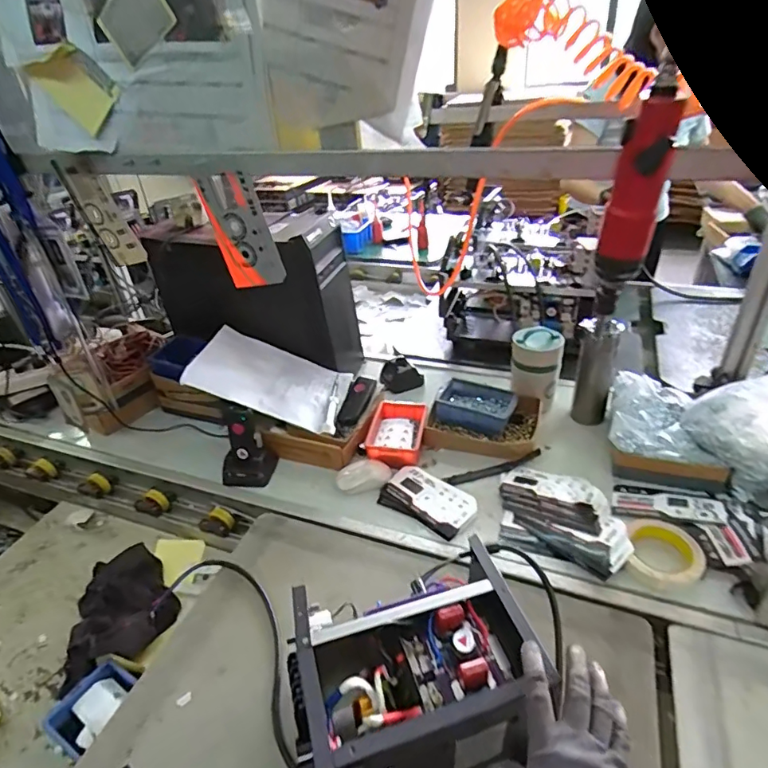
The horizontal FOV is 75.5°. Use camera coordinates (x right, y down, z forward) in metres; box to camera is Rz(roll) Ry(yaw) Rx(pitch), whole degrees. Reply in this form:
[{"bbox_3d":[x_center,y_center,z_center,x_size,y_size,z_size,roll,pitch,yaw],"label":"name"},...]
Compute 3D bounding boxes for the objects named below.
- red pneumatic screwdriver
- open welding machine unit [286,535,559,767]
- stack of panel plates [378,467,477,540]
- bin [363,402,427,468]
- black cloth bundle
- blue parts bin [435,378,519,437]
[{"bbox_3d":[0.205,-0.142,0.411,0.038,0.178,0.033,9,36,20],"label":"red pneumatic screwdriver"},{"bbox_3d":[0.032,0.309,0.527,0.240,0.141,0.168,-14,35,-13],"label":"open welding machine unit"},{"bbox_3d":[0.076,0.195,0.838,0.156,0.017,0.093,21,42,33],"label":"stack of panel plates"},{"bbox_3d":[0.027,0.095,0.959,0.098,0.051,0.155,4,35,14],"label":"bin"},{"bbox_3d":[-0.433,0.342,0.783,0.167,0.060,0.231,-26,39,-29],"label":"black cloth bundle"},{"bbox_3d":[0.185,0.052,0.990,0.148,0.056,0.108,13,38,25],"label":"blue parts bin"}]

